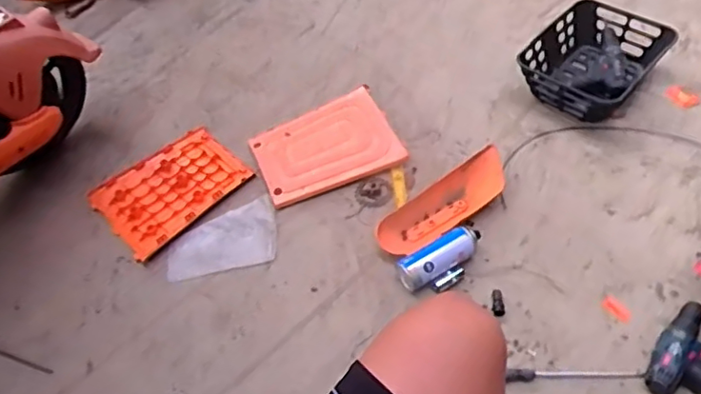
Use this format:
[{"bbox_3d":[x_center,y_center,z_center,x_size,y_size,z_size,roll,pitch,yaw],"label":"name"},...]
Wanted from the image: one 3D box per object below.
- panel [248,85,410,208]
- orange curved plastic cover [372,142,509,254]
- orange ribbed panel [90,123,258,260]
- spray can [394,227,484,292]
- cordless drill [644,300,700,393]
[{"bbox_3d":[-0.063,-0.124,1.386,0.326,0.039,0.259,-21,52,-10],"label":"panel"},{"bbox_3d":[0.201,0.012,1.256,0.335,0.052,0.109,-31,54,-18],"label":"orange curved plastic cover"},{"bbox_3d":[-0.422,-0.022,1.387,0.240,0.042,0.334,34,62,29],"label":"orange ribbed panel"},{"bbox_3d":[0.185,0.120,1.166,0.187,0.058,0.070,-29,54,-13],"label":"spray can"},{"bbox_3d":[0.611,0.279,1.002,0.161,0.053,0.190,21,56,22],"label":"cordless drill"}]

